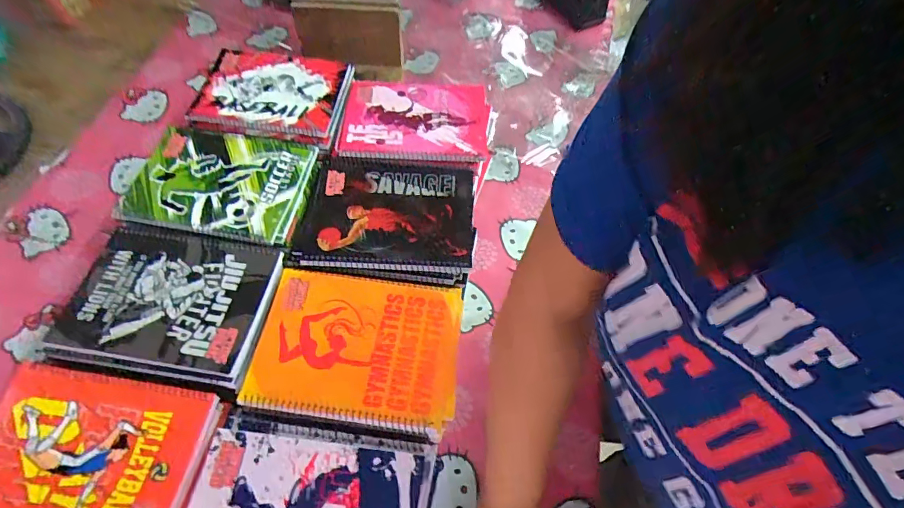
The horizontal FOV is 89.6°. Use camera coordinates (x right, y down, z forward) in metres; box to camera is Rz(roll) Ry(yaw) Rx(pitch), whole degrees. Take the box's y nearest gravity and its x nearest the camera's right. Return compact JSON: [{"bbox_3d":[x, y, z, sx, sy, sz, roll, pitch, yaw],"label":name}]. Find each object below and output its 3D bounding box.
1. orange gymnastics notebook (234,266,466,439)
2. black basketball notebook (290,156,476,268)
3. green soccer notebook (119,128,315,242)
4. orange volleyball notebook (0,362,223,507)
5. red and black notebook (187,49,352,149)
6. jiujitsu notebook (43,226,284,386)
[{"bbox_3d":[-0.099,0.094,0.484,0.206,0.011,0.162,6,61,-1],"label":"orange gymnastics notebook"},{"bbox_3d":[-0.083,-0.058,0.569,0.218,0.008,0.162,3,61,-3],"label":"black basketball notebook"},{"bbox_3d":[-0.291,-0.094,0.571,0.201,0.010,0.154,9,61,1],"label":"green soccer notebook"},{"bbox_3d":[-0.341,0.192,0.415,0.210,0.009,0.162,9,61,1],"label":"orange volleyball notebook"},{"bbox_3d":[-0.258,-0.232,0.655,0.198,0.021,0.150,10,61,2],"label":"red and black notebook"},{"bbox_3d":[-0.305,0.047,0.492,0.200,0.009,0.157,9,61,1],"label":"jiujitsu notebook"}]

